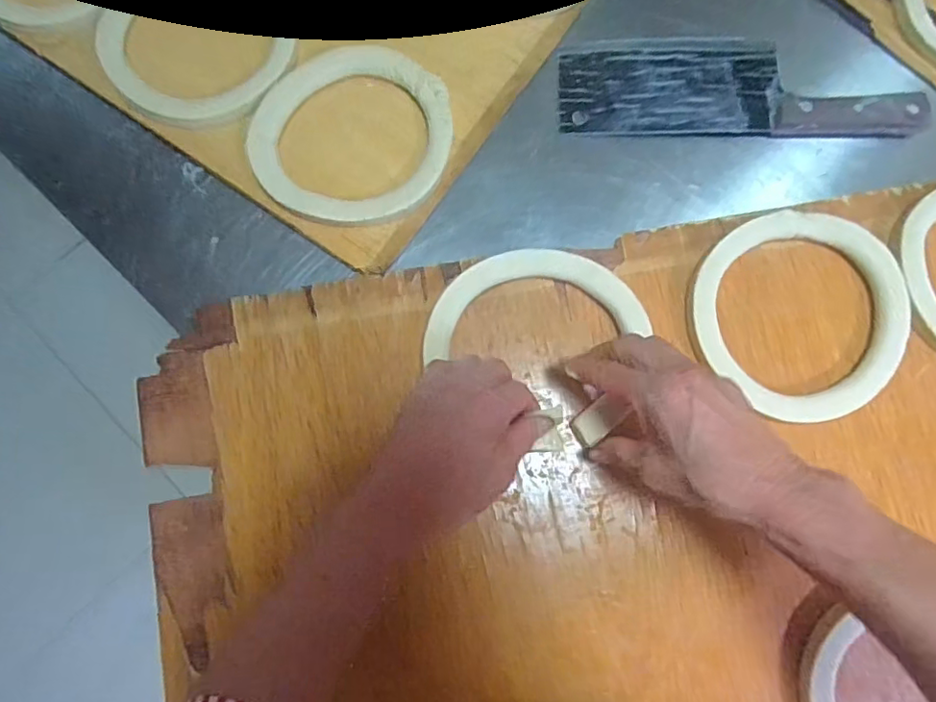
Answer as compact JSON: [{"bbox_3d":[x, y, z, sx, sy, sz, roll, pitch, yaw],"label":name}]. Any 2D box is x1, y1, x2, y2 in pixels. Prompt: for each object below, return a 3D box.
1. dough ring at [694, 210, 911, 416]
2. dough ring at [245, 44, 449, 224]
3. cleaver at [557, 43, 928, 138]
[{"bbox_3d":[0.242,-0.028,0.420,0.154,0.023,0.150,0,80,-1],"label":"dough ring"},{"bbox_3d":[-0.089,-0.170,0.448,0.148,0.014,0.140,0,80,-1],"label":"dough ring"},{"bbox_3d":[0.211,-0.209,0.460,0.272,0.018,0.079,3,80,0],"label":"cleaver"}]

